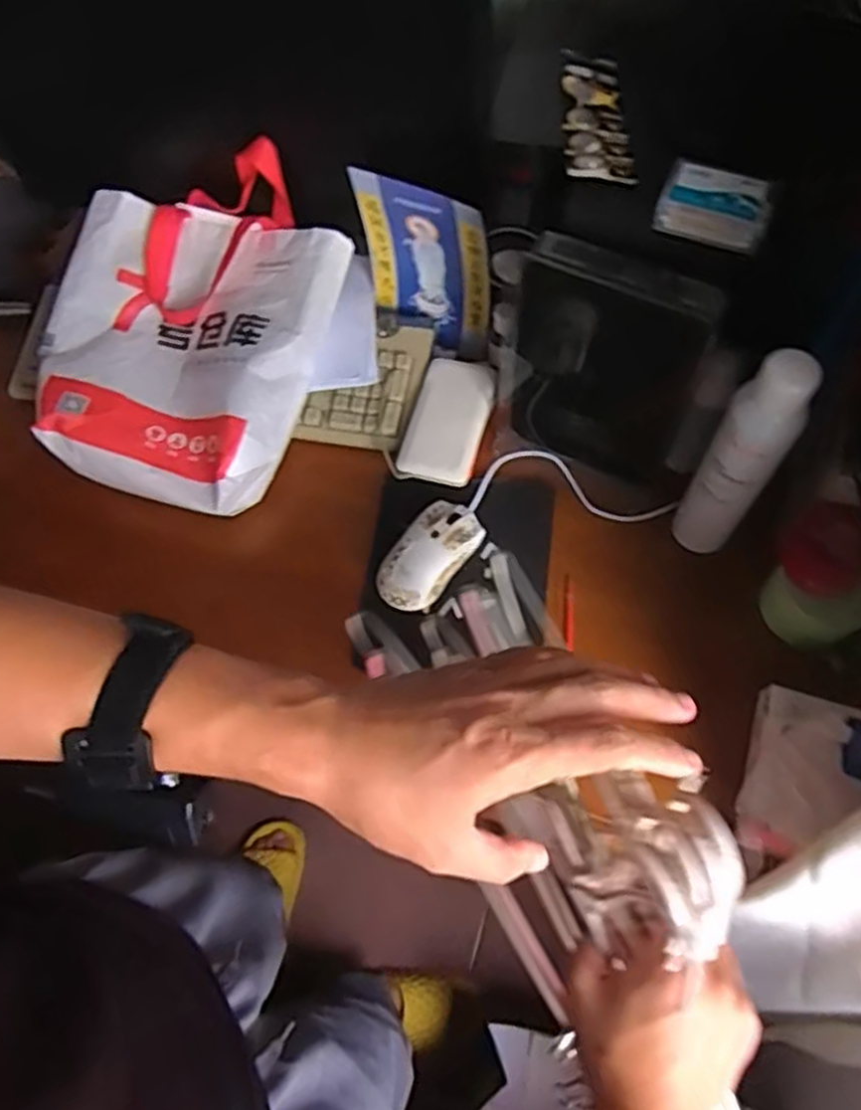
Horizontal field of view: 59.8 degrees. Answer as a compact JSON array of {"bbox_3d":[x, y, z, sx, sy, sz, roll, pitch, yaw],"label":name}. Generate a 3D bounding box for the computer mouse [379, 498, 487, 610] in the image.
[{"bbox_3d":[0.000,-0.002,0.729,0.060,0.035,0.118,33,71,16],"label":"computer mouse"}]

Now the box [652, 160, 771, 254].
[{"bbox_3d":[0.220,-0.271,0.584,0.081,0.032,0.046,18,67,10],"label":"box"}]

